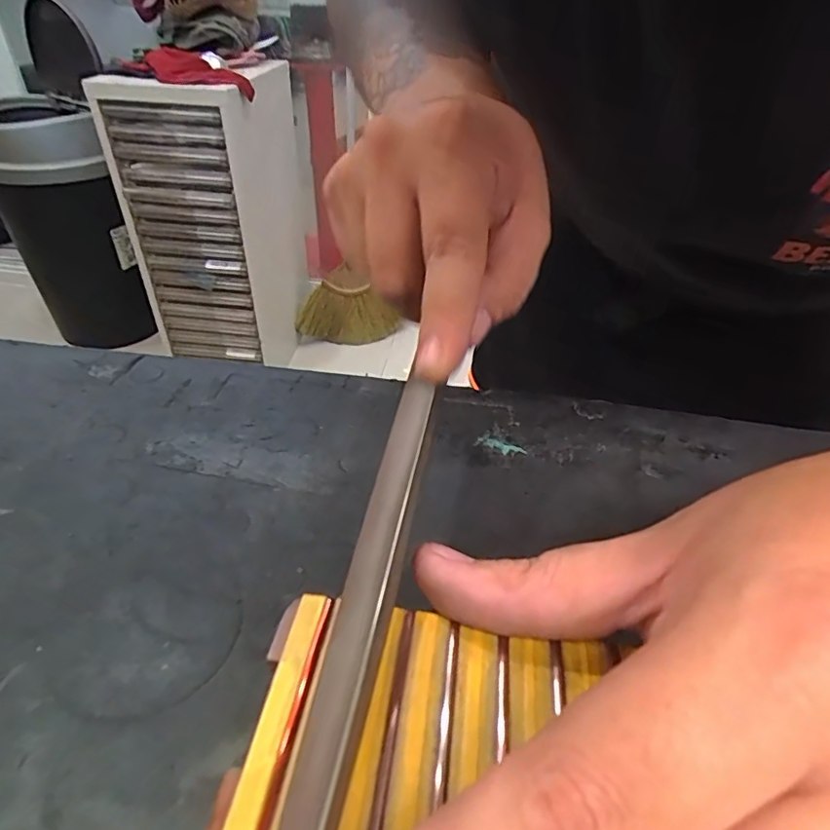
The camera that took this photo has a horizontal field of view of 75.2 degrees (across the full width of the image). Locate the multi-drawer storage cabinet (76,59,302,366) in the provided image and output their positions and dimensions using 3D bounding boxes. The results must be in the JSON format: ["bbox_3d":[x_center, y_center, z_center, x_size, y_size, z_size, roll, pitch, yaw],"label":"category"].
[{"bbox_3d":[-0.478,-0.467,1.348,0.302,0.652,0.371,5,40,1],"label":"multi-drawer storage cabinet"}]

